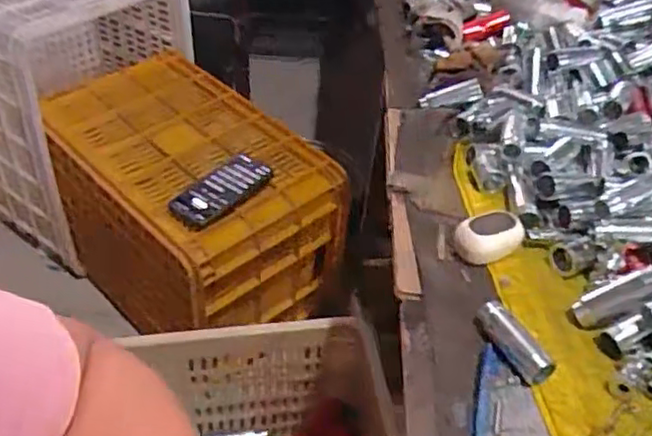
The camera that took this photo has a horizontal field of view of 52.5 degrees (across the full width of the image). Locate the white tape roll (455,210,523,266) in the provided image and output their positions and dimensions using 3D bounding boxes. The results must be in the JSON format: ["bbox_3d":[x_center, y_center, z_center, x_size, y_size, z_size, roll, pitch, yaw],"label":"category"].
[{"bbox_3d":[0.143,0.018,0.590,0.060,0.033,0.035,-21,46,-26],"label":"white tape roll"}]

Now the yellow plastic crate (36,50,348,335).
[{"bbox_3d":[-0.243,-0.044,1.159,0.316,0.258,0.491,-30,50,-33],"label":"yellow plastic crate"}]

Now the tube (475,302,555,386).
[{"bbox_3d":[0.143,0.094,0.507,0.029,0.019,0.071,-19,45,-24],"label":"tube"}]

